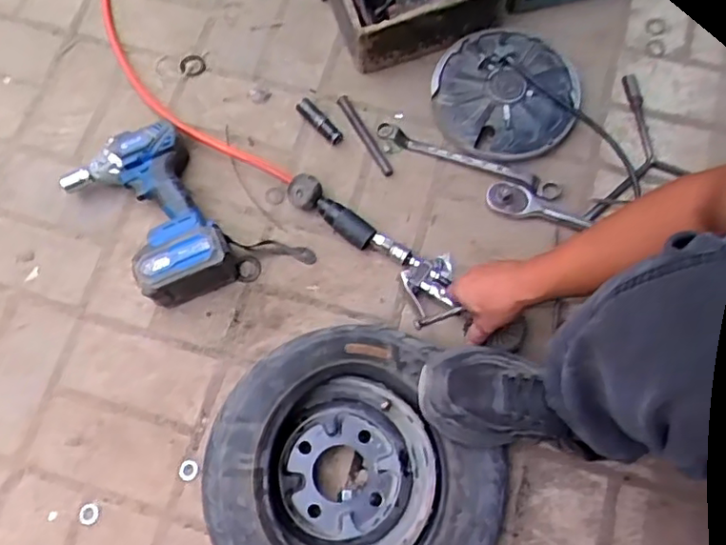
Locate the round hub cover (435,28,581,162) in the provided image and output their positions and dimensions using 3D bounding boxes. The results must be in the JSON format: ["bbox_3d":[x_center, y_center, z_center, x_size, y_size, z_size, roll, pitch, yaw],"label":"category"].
[{"bbox_3d":[0.196,-0.247,0.855,0.191,0.031,0.183,0,71,0],"label":"round hub cover"}]

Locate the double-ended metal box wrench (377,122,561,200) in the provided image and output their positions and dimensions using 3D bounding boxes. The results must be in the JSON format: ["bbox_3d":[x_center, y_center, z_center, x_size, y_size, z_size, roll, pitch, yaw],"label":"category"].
[{"bbox_3d":[0.140,-0.151,0.848,0.255,0.026,0.025,25,73,8],"label":"double-ended metal box wrench"}]

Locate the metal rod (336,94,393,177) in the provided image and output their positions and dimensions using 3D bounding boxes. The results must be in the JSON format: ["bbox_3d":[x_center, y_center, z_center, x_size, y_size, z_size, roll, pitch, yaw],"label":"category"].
[{"bbox_3d":[0.000,-0.193,0.874,0.019,0.015,0.143,-27,74,-9],"label":"metal rod"}]

